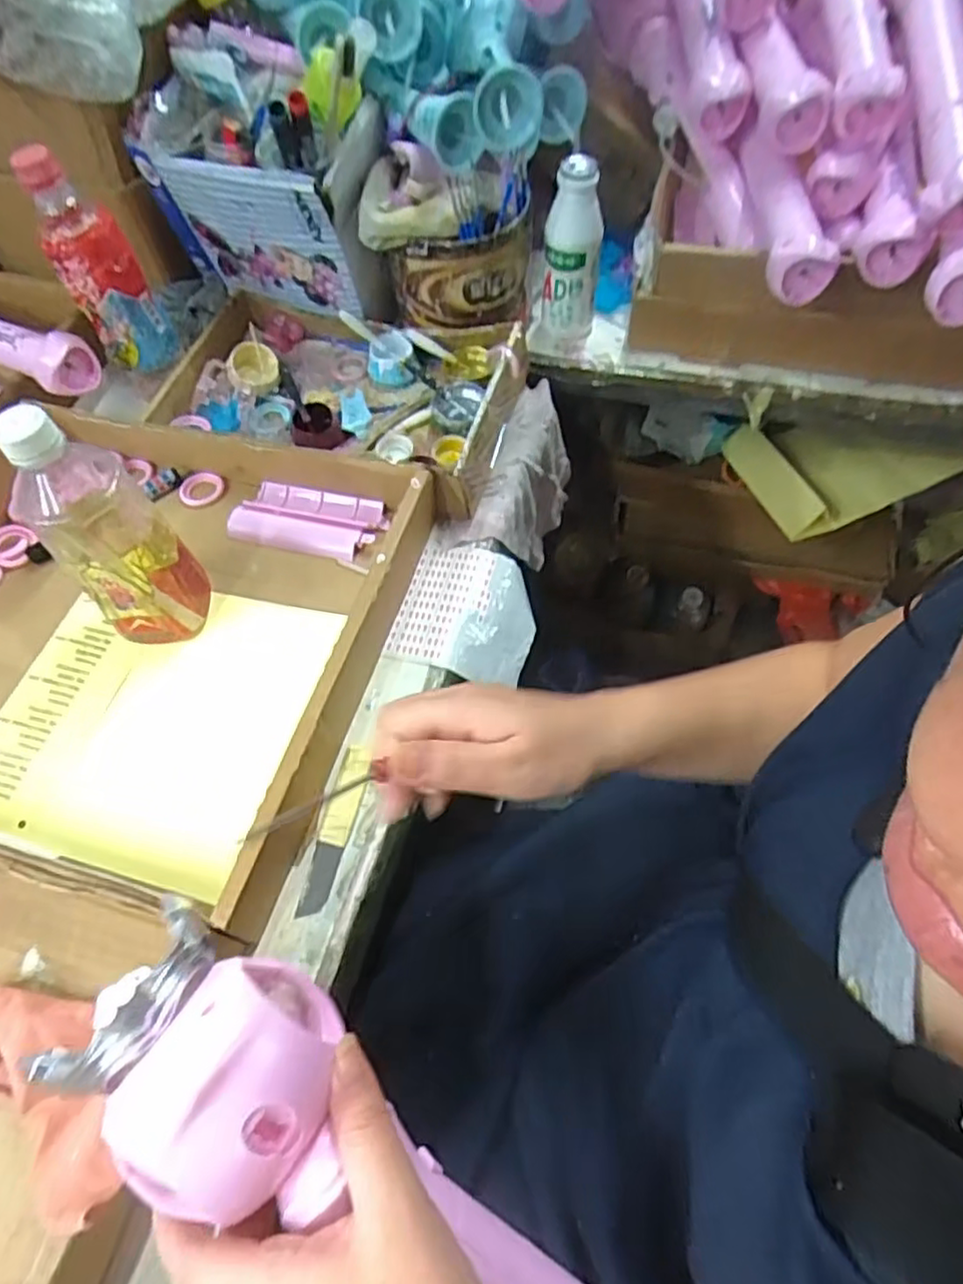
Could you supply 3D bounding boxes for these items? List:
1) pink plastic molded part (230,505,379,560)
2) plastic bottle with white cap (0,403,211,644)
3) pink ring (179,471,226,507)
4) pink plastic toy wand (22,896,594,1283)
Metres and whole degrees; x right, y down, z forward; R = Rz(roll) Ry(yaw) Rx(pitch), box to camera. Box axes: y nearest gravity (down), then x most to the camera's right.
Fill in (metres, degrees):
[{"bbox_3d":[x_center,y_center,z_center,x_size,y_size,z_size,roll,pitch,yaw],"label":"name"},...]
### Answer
[{"bbox_3d":[-0.150,-0.090,0.560,0.124,0.014,0.026,12,61,10],"label":"pink plastic molded part"},{"bbox_3d":[-0.247,-0.074,0.456,0.071,0.186,0.079,-36,64,-17],"label":"plastic bottle with white cap"},{"bbox_3d":[-0.244,-0.135,0.596,0.039,0.004,0.035,5,60,6],"label":"pink ring"},{"bbox_3d":[-0.018,0.225,0.270,0.309,0.054,0.074,40,66,-7],"label":"pink plastic toy wand"}]

